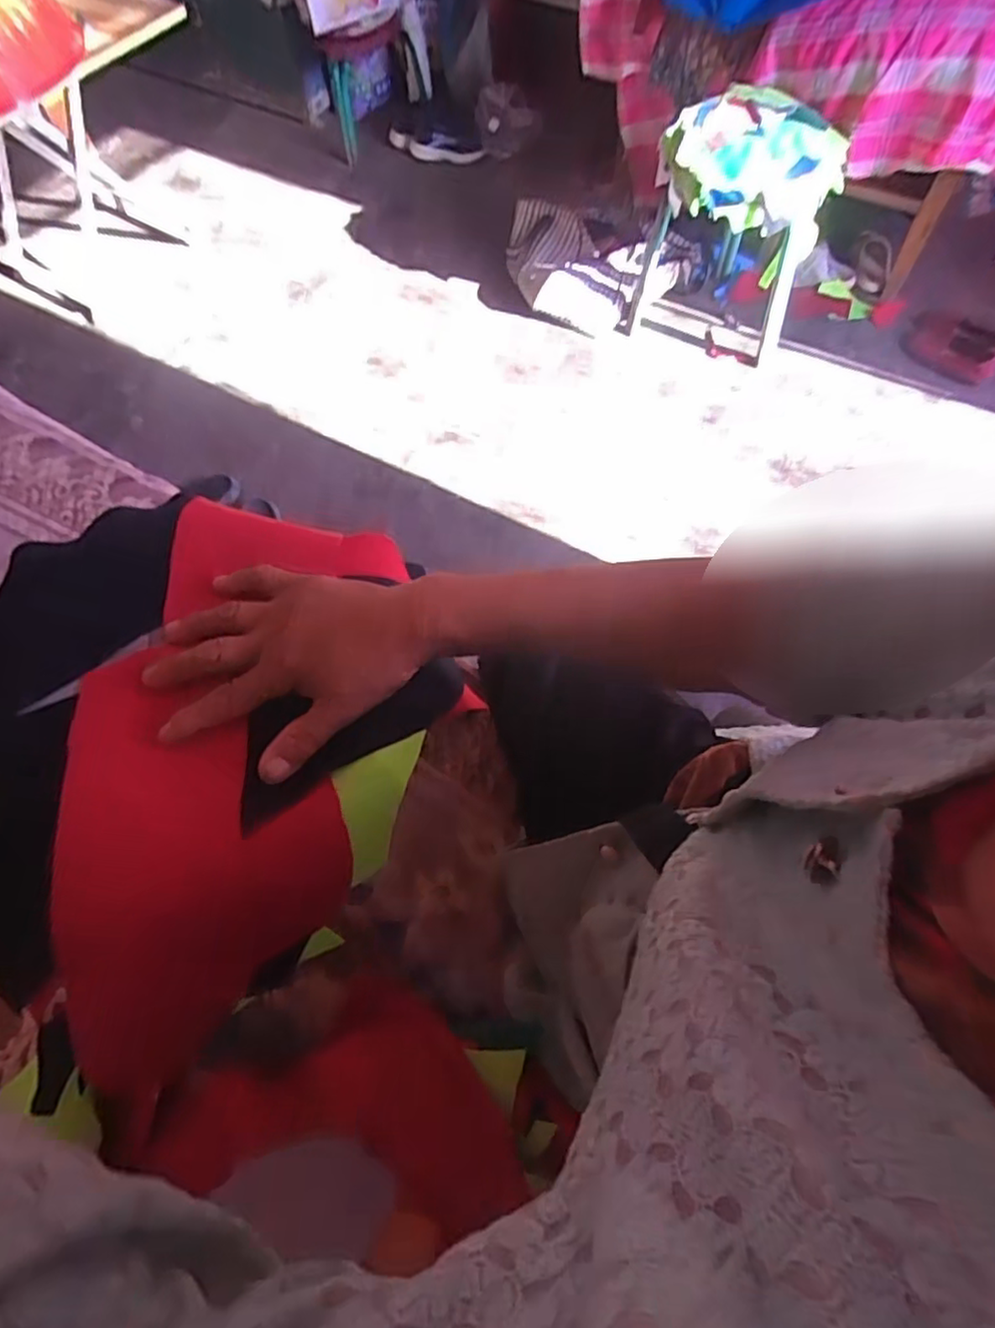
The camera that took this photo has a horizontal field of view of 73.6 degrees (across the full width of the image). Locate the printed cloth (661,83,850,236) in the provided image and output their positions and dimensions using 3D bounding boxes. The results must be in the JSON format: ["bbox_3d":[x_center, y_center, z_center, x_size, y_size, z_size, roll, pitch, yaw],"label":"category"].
[{"bbox_3d":[0.503,-1.014,1.347,0.271,0.143,0.269,-35,68,-13],"label":"printed cloth"}]

